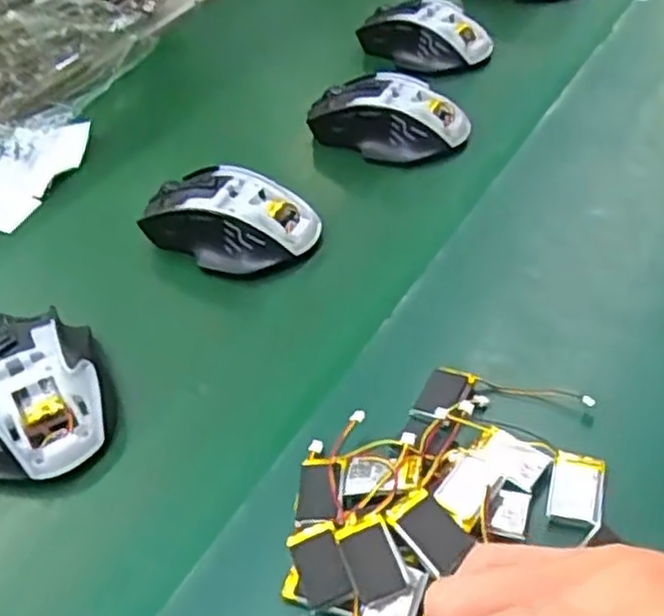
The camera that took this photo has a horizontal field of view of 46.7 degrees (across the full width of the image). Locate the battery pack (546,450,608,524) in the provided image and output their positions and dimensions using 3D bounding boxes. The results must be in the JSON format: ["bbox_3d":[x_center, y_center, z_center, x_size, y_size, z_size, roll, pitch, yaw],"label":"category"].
[{"bbox_3d":[0.100,0.073,0.313,0.021,0.007,0.029,11,43,14],"label":"battery pack"}]

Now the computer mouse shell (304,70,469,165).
[{"bbox_3d":[0.039,-0.135,0.539,0.110,0.037,0.064,24,47,26],"label":"computer mouse shell"}]

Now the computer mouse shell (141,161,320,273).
[{"bbox_3d":[-0.064,-0.057,0.472,0.106,0.035,0.062,16,44,18],"label":"computer mouse shell"}]

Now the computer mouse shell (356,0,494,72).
[{"bbox_3d":[0.071,-0.223,0.617,0.107,0.033,0.055,18,45,21],"label":"computer mouse shell"}]

